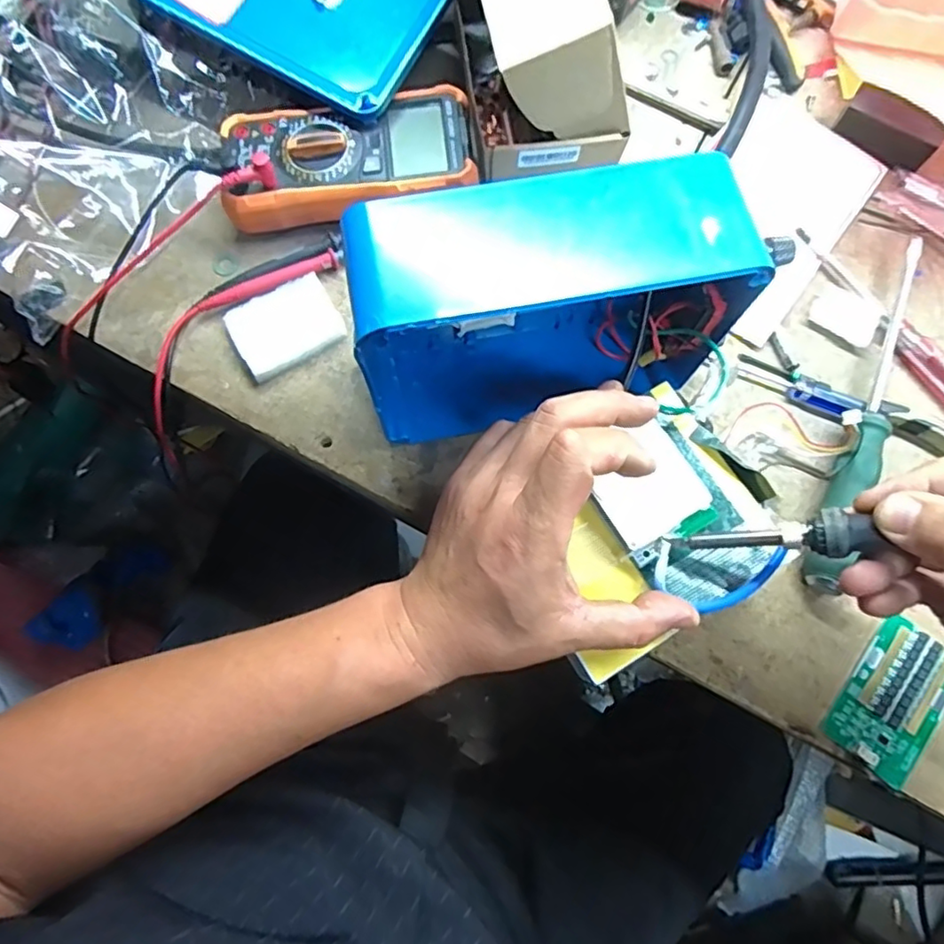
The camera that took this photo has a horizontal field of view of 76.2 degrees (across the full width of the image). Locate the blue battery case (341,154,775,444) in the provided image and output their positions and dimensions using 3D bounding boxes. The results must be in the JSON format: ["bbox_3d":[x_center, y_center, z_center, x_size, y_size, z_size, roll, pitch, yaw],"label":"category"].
[{"bbox_3d":[0.037,-0.088,0.346,0.194,0.152,0.071,-10,76,-2],"label":"blue battery case"}]

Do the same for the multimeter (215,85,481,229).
[{"bbox_3d":[-0.086,-0.219,0.417,0.169,0.034,0.086,-10,76,-2],"label":"multimeter"}]

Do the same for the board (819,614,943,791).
[{"bbox_3d":[0.254,0.135,0.359,0.054,0.005,0.087,39,79,9],"label":"board"}]

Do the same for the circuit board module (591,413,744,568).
[{"bbox_3d":[0.101,0.012,0.324,0.065,0.014,0.066,-31,78,-7],"label":"circuit board module"}]

